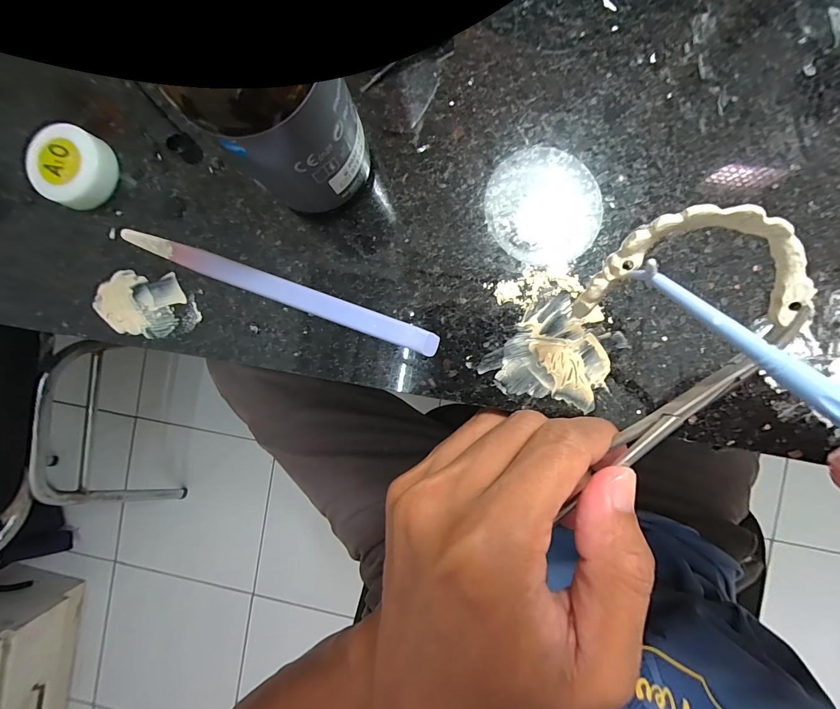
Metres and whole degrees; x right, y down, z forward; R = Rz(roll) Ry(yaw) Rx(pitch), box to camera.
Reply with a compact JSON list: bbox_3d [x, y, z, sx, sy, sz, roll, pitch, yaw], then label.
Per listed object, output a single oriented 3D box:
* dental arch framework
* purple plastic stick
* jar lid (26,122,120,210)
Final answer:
[{"bbox_3d":[0.069,-0.022,0.093,0.051,0.004,0.029,4,122,24],"label":"dental arch framework"},{"bbox_3d":[-0.058,-0.027,0.151,0.137,0.004,0.009,20,92,5],"label":"purple plastic stick"},{"bbox_3d":[-0.147,-0.079,0.154,0.031,0.013,0.031,0,90,6],"label":"jar lid"}]

